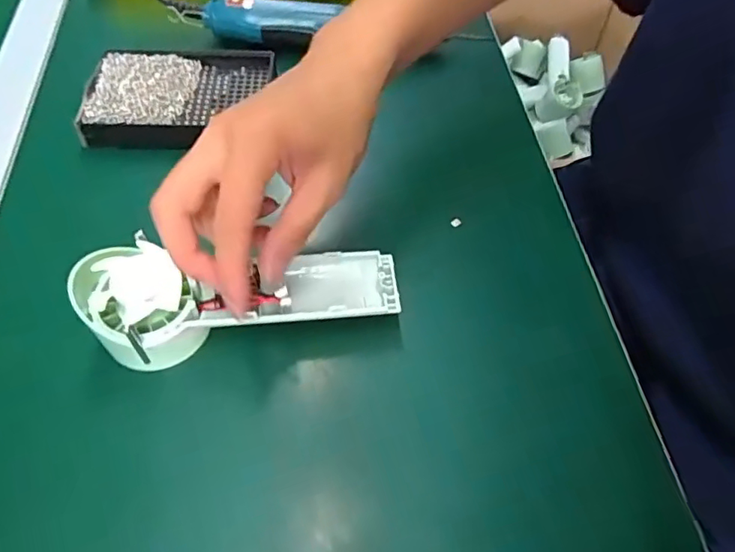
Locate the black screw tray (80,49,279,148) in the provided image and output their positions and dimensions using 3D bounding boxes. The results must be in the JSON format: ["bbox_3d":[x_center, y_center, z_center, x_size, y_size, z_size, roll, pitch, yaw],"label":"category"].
[{"bbox_3d":[-0.148,-0.141,0.437,0.135,0.022,0.092,0,58,-5],"label":"black screw tray"}]

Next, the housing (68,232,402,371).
[{"bbox_3d":[-0.073,0.009,0.322,0.176,0.040,0.060,-7,59,-12],"label":"housing"}]

